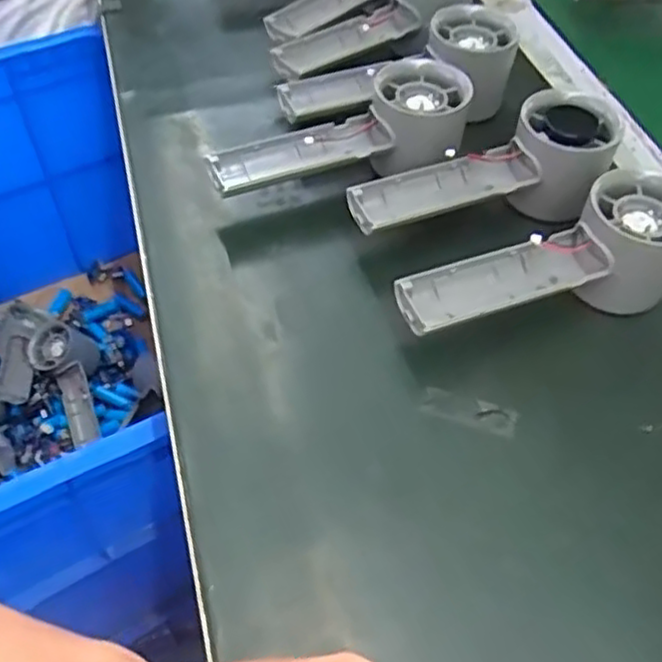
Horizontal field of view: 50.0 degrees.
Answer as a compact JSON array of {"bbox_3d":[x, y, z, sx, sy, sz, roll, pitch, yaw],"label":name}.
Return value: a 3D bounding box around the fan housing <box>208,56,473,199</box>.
[{"bbox_3d":[0.004,-0.116,0.437,0.157,0.060,0.057,-14,54,-13],"label":"fan housing"}]

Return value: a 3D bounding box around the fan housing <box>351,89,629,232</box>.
[{"bbox_3d":[0.091,-0.085,0.416,0.159,0.059,0.058,-21,56,-18],"label":"fan housing"}]

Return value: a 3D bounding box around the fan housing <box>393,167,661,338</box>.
[{"bbox_3d":[0.109,-0.036,0.367,0.158,0.052,0.056,-12,53,-12],"label":"fan housing"}]

